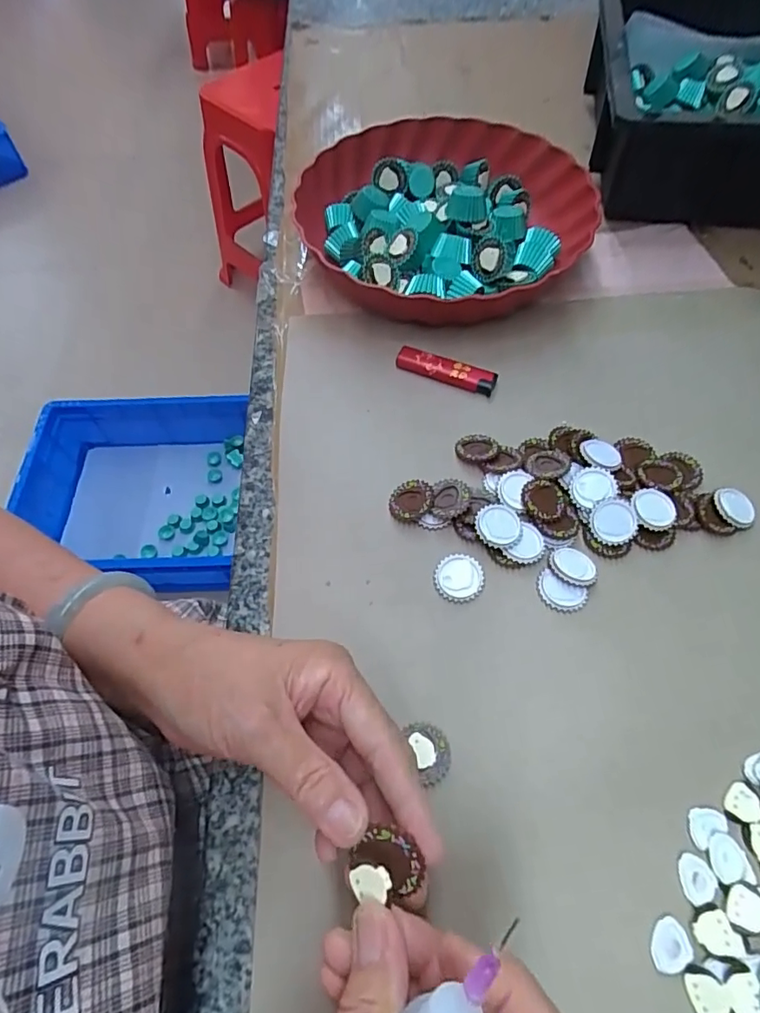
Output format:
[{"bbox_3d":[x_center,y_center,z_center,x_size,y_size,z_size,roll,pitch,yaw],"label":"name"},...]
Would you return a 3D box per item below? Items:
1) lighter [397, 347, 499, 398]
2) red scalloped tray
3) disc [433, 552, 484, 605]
[{"bbox_3d":[0.049,-0.101,0.394,0.074,0.012,0.018,19,63,13],"label":"lighter"},{"bbox_3d":[0.053,-0.244,0.452,0.243,0.048,0.257,3,61,5],"label":"red scalloped tray"},{"bbox_3d":[0.047,0.042,0.314,0.028,0.006,0.028,-1,60,2],"label":"disc"}]

